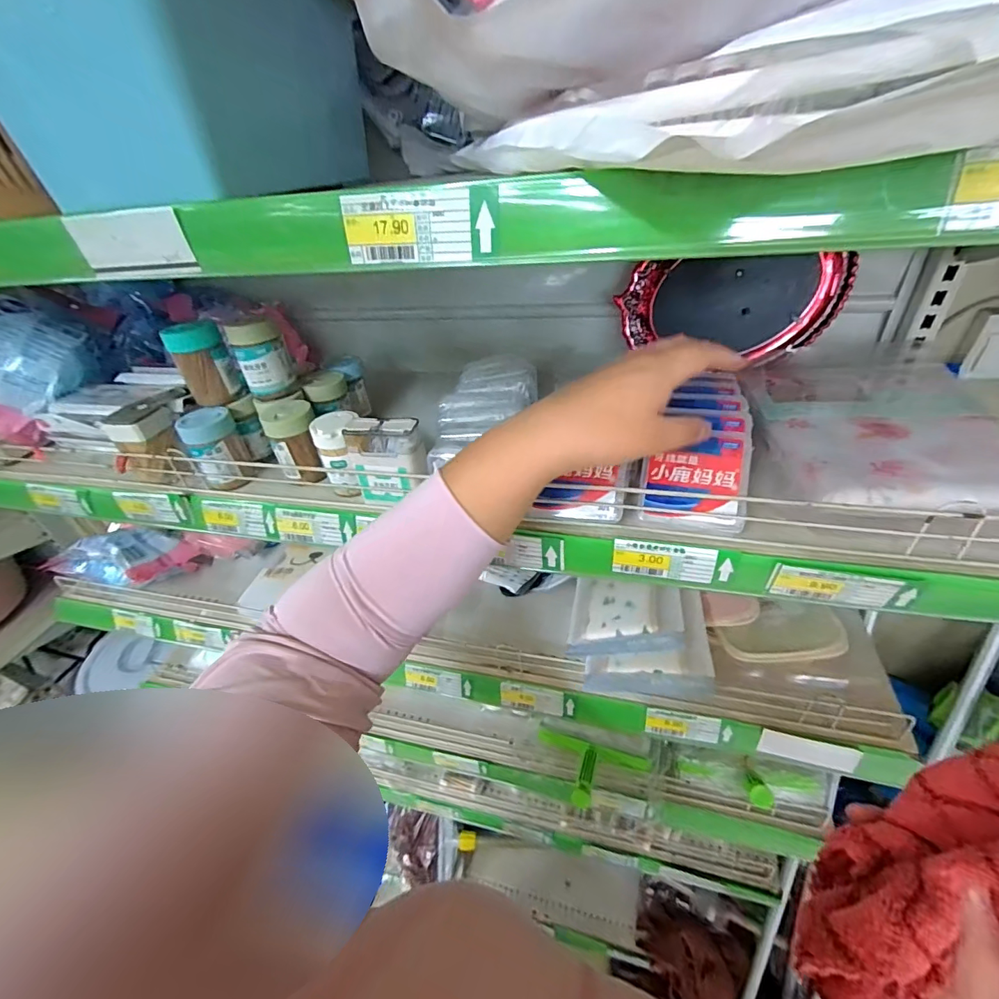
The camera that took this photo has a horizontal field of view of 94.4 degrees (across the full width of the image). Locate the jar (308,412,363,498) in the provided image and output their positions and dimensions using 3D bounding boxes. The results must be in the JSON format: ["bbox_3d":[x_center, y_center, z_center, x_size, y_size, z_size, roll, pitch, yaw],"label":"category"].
[{"bbox_3d":[-0.156,-0.044,0.468,0.051,0.080,0.045,9,41,19],"label":"jar"}]

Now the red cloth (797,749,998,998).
[{"bbox_3d":[0.253,0.231,0.255,0.162,0.100,0.105,-19,39,-15],"label":"red cloth"}]

